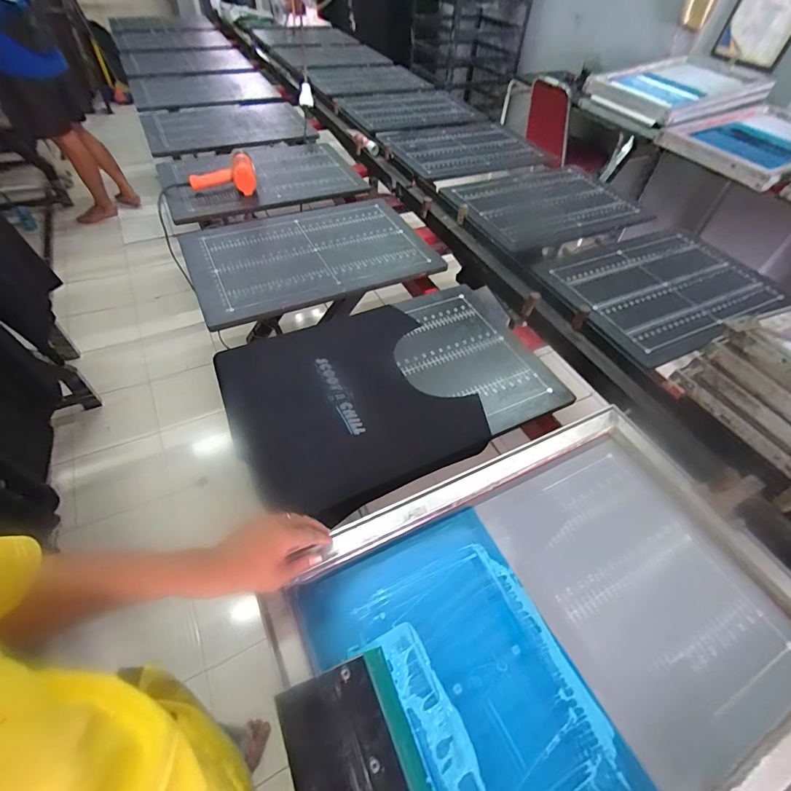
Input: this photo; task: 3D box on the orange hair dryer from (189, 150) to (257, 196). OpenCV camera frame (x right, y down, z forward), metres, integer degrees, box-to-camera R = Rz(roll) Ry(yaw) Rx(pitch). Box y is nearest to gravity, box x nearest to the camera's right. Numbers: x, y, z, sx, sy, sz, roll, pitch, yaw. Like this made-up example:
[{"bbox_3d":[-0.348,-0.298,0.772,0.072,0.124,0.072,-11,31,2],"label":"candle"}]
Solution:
[{"bbox_3d":[-0.507,-0.640,1.203,0.189,0.095,0.091,-18,55,-16],"label":"orange hair dryer"}]

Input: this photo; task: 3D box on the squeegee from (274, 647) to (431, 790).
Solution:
[{"bbox_3d":[-0.033,0.393,0.415,0.126,0.024,0.202,-8,51,-30],"label":"squeegee"}]

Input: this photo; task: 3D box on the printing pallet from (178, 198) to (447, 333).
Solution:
[{"bbox_3d":[-0.217,-0.381,1.054,0.600,0.039,0.410,-19,55,-17],"label":"printing pallet"}]

